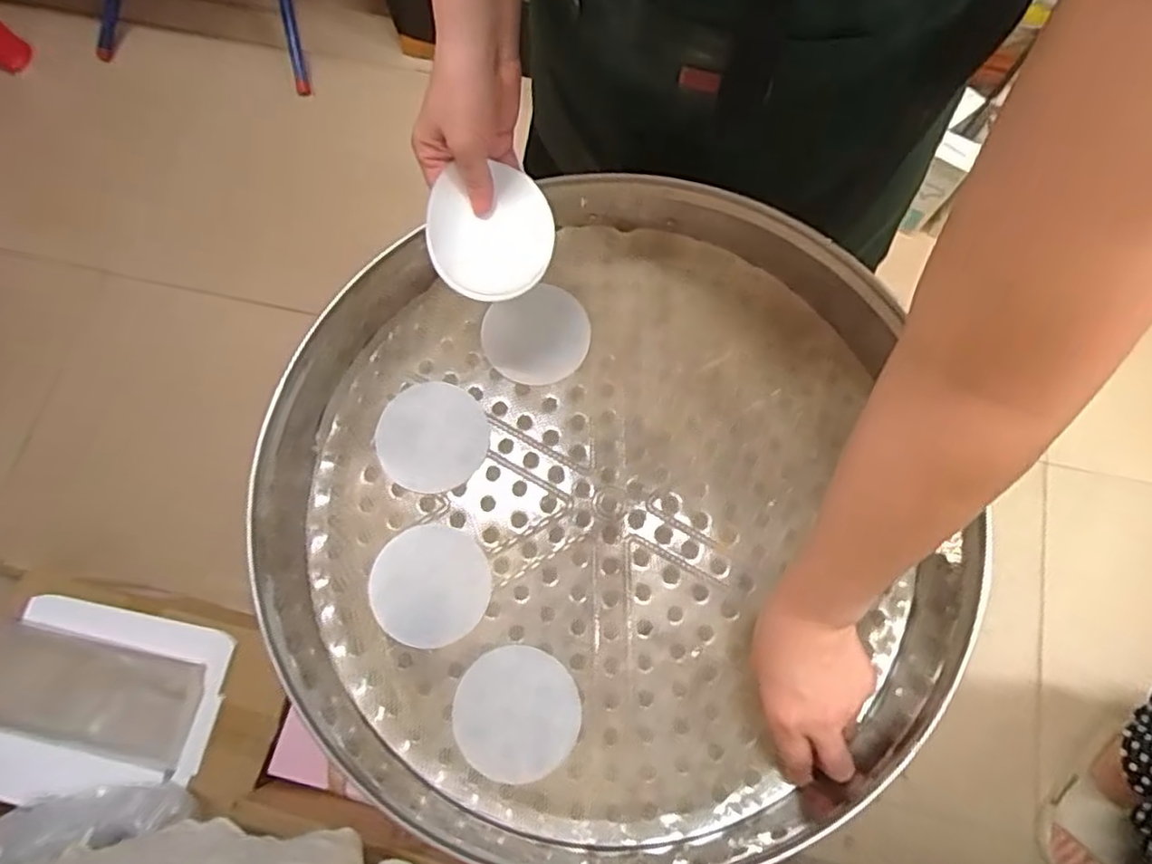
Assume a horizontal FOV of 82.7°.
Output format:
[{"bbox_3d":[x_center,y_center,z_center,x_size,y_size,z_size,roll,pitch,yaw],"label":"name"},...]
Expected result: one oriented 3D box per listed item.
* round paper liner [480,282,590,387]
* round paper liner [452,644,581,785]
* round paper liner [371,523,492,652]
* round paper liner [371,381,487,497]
[{"bbox_3d":[-0.035,-0.084,0.583,0.092,0.004,0.086,1,77,-6],"label":"round paper liner"},{"bbox_3d":[-0.045,0.212,0.493,0.091,0.004,0.090,0,72,0],"label":"round paper liner"},{"bbox_3d":[-0.116,0.121,0.519,0.091,0.008,0.090,2,68,-5],"label":"round paper liner"},{"bbox_3d":[-0.123,0.004,0.562,0.093,0.005,0.094,1,71,-4],"label":"round paper liner"}]

